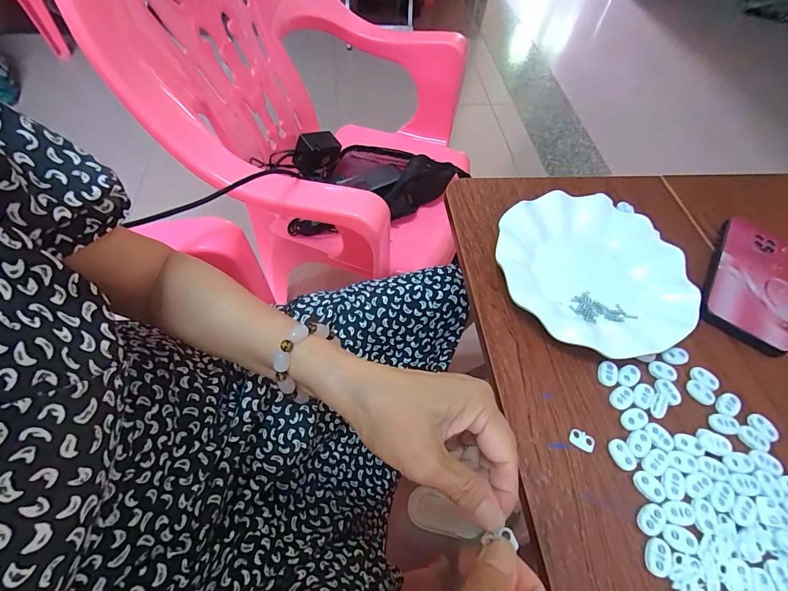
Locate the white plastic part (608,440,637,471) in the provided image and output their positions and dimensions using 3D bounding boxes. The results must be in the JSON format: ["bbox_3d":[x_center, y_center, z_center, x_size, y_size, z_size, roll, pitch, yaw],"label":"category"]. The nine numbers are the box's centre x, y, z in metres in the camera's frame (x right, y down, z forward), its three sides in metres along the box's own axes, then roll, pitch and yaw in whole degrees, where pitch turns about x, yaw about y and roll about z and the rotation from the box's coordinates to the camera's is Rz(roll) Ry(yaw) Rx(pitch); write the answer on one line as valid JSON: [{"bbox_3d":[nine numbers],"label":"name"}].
[{"bbox_3d":[0.177,0.124,0.285,0.014,0.005,0.023,-13,61,-11],"label":"white plastic part"}]

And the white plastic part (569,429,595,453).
[{"bbox_3d":[0.149,0.115,0.291,0.019,0.004,0.013,27,61,12],"label":"white plastic part"}]

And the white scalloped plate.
[{"bbox_3d":[0.195,-0.032,0.368,0.181,0.022,0.191,2,59,-3],"label":"white scalloped plate"}]

